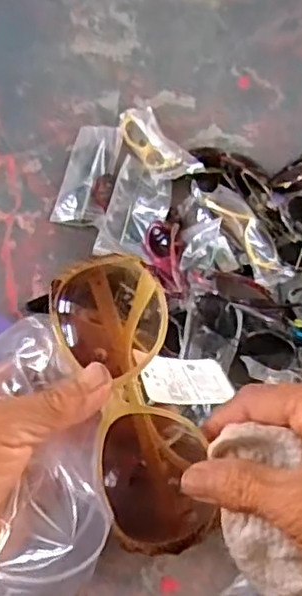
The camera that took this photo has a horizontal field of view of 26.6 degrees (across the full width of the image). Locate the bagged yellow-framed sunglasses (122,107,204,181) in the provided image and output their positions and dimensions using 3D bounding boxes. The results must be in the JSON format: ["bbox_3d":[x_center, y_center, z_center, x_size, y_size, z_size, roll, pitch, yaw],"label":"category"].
[{"bbox_3d":[0.002,-0.240,0.985,0.068,0.034,0.186,-23,49,-15],"label":"bagged yellow-framed sunglasses"}]

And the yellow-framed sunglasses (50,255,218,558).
[{"bbox_3d":[-0.008,0.047,0.302,0.054,0.034,0.139,-13,73,-10],"label":"yellow-framed sunglasses"}]

